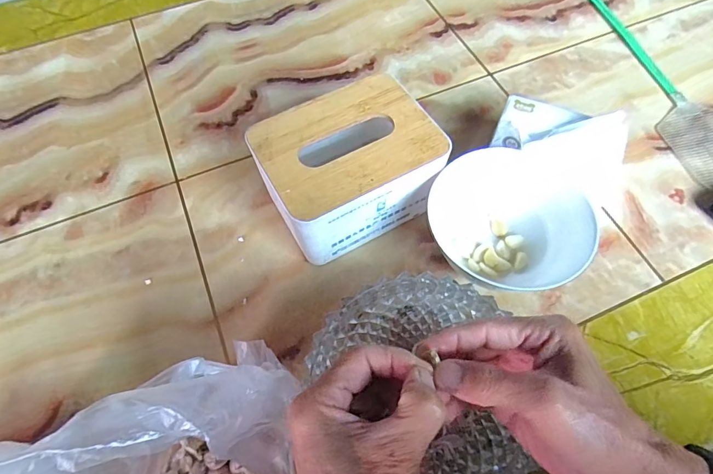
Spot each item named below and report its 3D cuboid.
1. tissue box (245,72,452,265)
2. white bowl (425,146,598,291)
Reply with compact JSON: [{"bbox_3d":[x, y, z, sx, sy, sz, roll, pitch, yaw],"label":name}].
[{"bbox_3d":[-0.008,-0.063,0.414,0.156,0.095,0.119,-26,64,-12],"label":"tissue box"},{"bbox_3d":[0.140,-0.014,0.403,0.137,0.065,0.118,4,62,4],"label":"white bowl"}]

